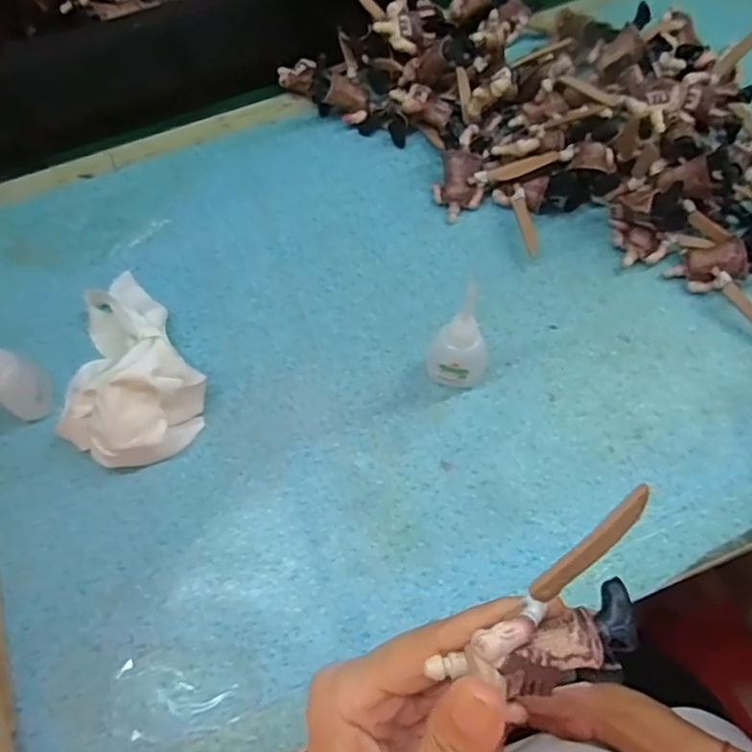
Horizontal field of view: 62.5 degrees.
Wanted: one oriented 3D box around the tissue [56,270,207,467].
[{"bbox_3d":[-0.167,-0.012,0.381,0.087,0.061,0.137,-32,70,-12],"label":"tissue"}]

